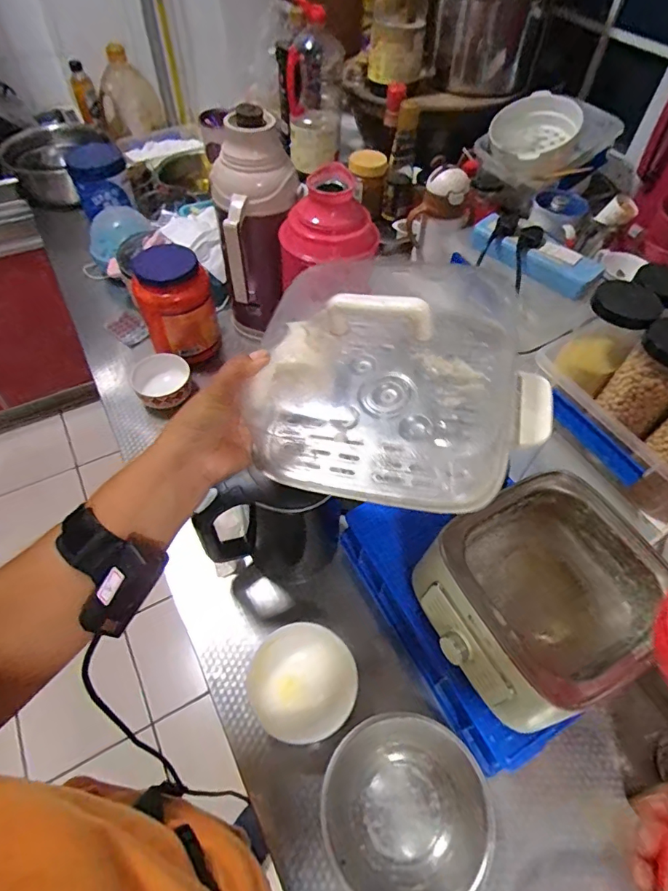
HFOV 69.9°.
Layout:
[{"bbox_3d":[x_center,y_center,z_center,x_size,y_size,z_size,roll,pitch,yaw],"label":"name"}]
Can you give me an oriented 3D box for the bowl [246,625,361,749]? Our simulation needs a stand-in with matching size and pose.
[{"bbox_3d":[-0.037,0.300,0.608,0.132,0.063,0.130,1,54,-2],"label":"bowl"}]

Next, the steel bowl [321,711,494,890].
[{"bbox_3d":[0.079,0.417,0.547,0.176,0.063,0.184,1,54,-2],"label":"steel bowl"}]

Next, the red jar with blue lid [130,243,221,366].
[{"bbox_3d":[-0.304,-0.270,0.934,0.139,0.189,0.131,-11,56,-10],"label":"red jar with blue lid"}]

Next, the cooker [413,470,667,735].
[{"bbox_3d":[0.241,0.167,0.547,0.245,0.085,0.212,-23,59,-18],"label":"cooker"}]

